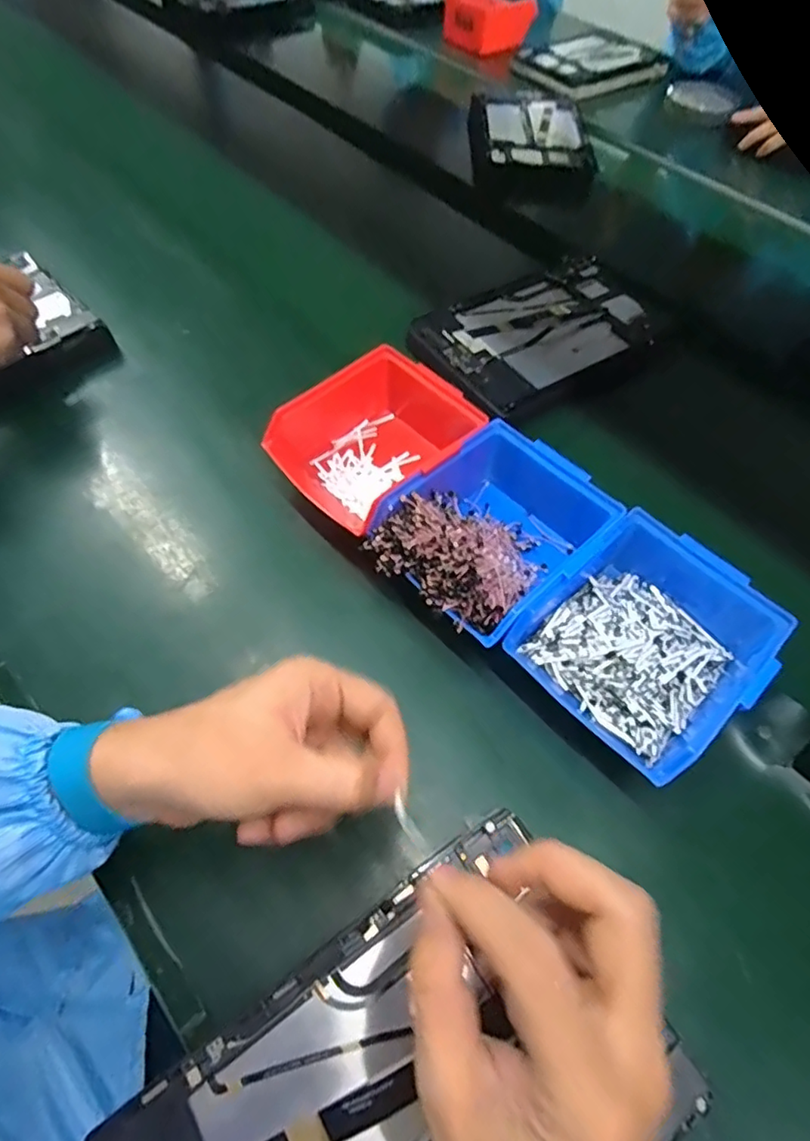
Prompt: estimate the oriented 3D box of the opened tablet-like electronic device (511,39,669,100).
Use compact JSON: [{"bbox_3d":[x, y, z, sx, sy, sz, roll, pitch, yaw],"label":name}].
[{"bbox_3d":[0.318,-0.869,0.988,0.227,0.035,0.159,-33,66,-22],"label":"opened tablet-like electronic device"}]

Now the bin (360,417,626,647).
[{"bbox_3d":[0.070,-0.030,0.417,0.180,0.068,0.121,-36,67,-23],"label":"bin"}]

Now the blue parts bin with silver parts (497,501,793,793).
[{"bbox_3d":[0.157,0.044,0.378,0.145,0.068,0.126,-39,68,-24],"label":"blue parts bin with silver parts"}]

